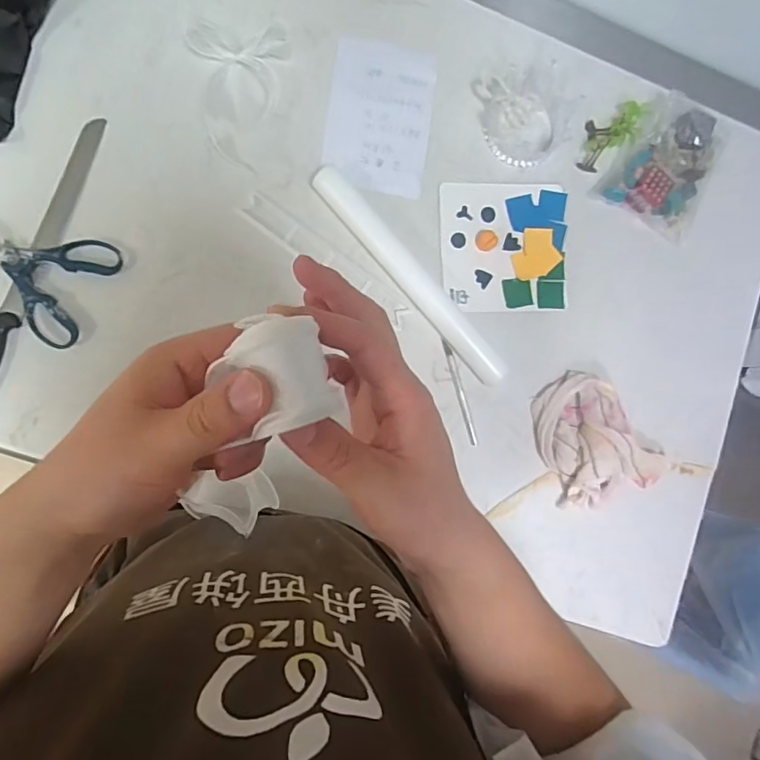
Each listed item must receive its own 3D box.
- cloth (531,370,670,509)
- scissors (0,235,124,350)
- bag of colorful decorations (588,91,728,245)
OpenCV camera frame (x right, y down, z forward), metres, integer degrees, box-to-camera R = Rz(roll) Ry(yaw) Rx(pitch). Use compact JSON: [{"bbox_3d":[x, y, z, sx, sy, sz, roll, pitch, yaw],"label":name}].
[{"bbox_3d":[0.277,0.072,0.647,0.153,0.045,0.175,-23,92,-8],"label":"cloth"},{"bbox_3d":[-0.387,-0.124,0.567,0.166,0.015,0.124,28,85,-7],"label":"scissors"},{"bbox_3d":[0.385,-0.290,0.678,0.129,0.033,0.171,30,85,-7],"label":"bag of colorful decorations"}]

